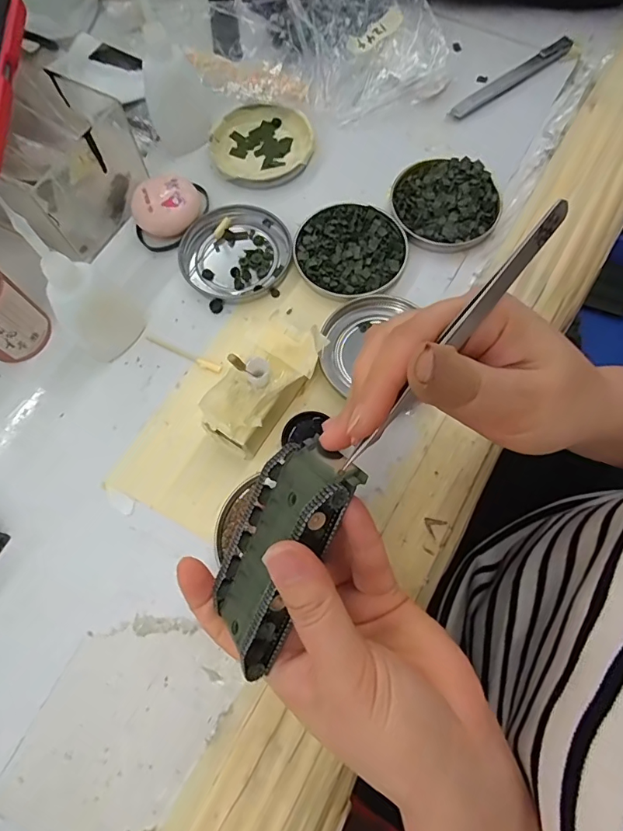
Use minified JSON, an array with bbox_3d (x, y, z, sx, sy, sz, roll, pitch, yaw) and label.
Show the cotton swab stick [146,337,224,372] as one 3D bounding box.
[{"bbox_3d":[-0.088,-0.042,0.314,0.059,0.004,0.006,23,74,9],"label":"cotton swab stick"}]

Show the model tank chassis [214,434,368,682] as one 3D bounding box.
[{"bbox_3d":[-0.014,0.057,0.204,0.052,0.021,0.095,38,109,52],"label":"model tank chassis"}]

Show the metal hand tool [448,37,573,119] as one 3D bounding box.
[{"bbox_3d":[0.166,-0.279,0.384,0.128,0.008,0.014,-35,74,-10],"label":"metal hand tool"}]

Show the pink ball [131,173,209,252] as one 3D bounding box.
[{"bbox_3d":[-0.102,-0.149,0.340,0.057,0.024,0.043,-23,72,-6],"label":"pink ball"}]

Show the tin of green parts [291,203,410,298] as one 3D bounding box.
[{"bbox_3d":[0.028,-0.117,0.331,0.078,0.009,0.074,0,71,1],"label":"tin of green parts"}]

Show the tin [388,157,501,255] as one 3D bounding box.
[{"bbox_3d":[0.097,-0.156,0.340,0.077,0.012,0.077,0,71,1],"label":"tin"}]

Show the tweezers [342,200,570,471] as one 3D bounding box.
[{"bbox_3d":[0.055,-0.029,0.182,0.008,0.009,0.128,40,97,13],"label":"tweezers"}]

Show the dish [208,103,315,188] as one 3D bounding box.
[{"bbox_3d":[-0.039,-0.214,0.368,0.079,0.012,0.071,2,72,2],"label":"dish"}]

